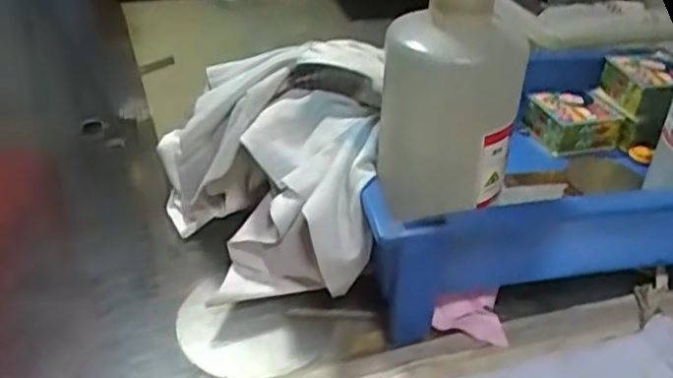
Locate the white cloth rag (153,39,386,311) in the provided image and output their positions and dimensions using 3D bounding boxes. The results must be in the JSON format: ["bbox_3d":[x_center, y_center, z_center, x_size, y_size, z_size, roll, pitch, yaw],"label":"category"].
[{"bbox_3d":[-0.045,-0.014,0.432,0.142,0.120,0.166,0,34,-3],"label":"white cloth rag"}]

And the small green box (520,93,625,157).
[{"bbox_3d":[0.180,-0.052,0.527,0.061,0.029,0.043,-10,35,-17],"label":"small green box"}]

